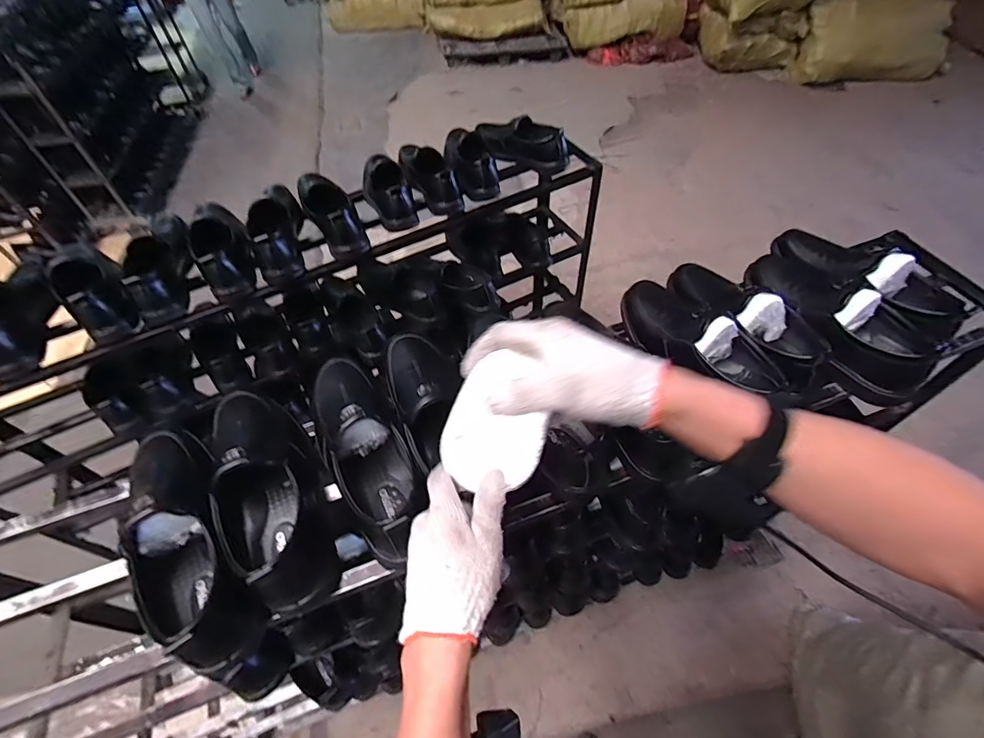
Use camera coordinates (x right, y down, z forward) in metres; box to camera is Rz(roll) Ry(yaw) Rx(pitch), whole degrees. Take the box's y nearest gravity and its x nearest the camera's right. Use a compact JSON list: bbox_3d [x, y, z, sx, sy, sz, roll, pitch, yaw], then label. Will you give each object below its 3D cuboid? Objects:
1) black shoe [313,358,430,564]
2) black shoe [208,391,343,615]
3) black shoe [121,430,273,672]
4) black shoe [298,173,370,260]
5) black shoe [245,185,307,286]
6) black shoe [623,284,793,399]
[{"bbox_3d":[-0.152,0.082,0.546,0.084,0.086,0.274,-26,56,-15],"label":"black shoe"},{"bbox_3d":[-0.256,0.129,0.527,0.100,0.090,0.275,-24,55,-14],"label":"black shoe"},{"bbox_3d":[-0.332,0.172,0.491,0.082,0.090,0.274,-30,57,-18],"label":"black shoe"},{"bbox_3d":[-0.356,-0.359,0.982,0.095,0.098,0.291,-25,55,-15],"label":"black shoe"},{"bbox_3d":[-0.450,-0.314,0.963,0.091,0.097,0.298,-15,54,-8],"label":"black shoe"},{"bbox_3d":[0.267,-0.046,0.617,0.096,0.070,0.246,-25,56,-15],"label":"black shoe"}]

